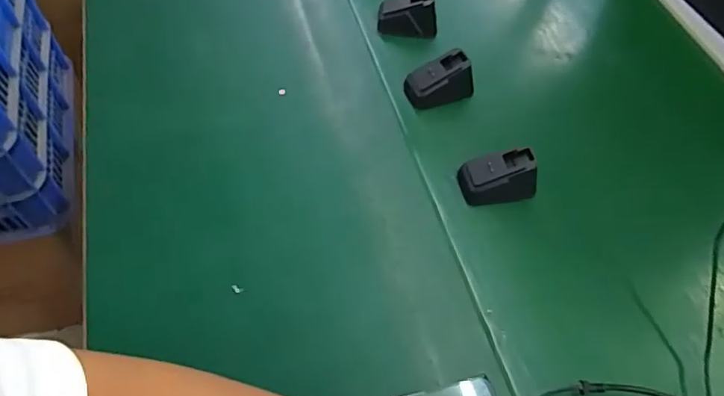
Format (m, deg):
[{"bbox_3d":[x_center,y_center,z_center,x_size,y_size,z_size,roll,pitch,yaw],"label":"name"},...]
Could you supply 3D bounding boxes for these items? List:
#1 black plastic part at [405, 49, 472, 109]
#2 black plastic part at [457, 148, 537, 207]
[{"bbox_3d":[0.080,-0.122,0.529,0.065,0.044,0.033,-11,58,-12],"label":"black plastic part"},{"bbox_3d":[0.126,-0.020,0.467,0.069,0.040,0.038,-6,57,-8],"label":"black plastic part"}]

